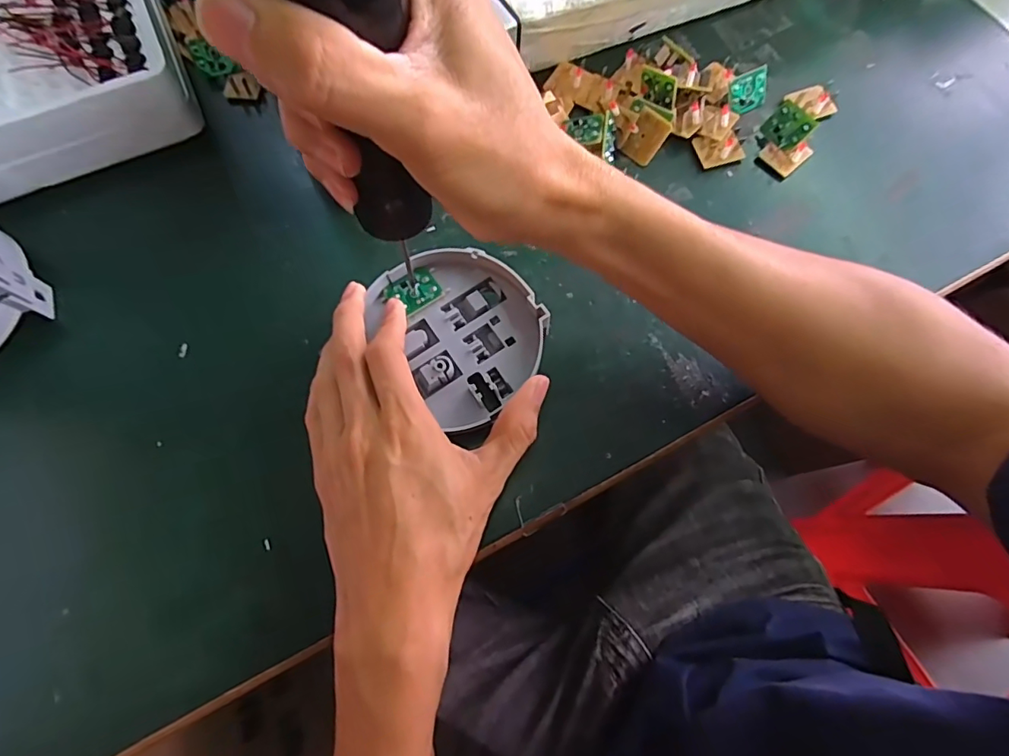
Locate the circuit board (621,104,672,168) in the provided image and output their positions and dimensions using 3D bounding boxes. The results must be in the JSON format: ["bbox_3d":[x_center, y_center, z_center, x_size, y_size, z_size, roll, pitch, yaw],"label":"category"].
[{"bbox_3d":[0.094,-0.160,0.339,0.023,0.031,0.008,37,32,9],"label":"circuit board"}]

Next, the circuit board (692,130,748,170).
[{"bbox_3d":[0.145,-0.155,0.344,0.029,0.007,0.024,-17,77,3],"label":"circuit board"}]

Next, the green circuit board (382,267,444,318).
[{"bbox_3d":[-0.053,-0.050,0.299,0.029,0.004,0.022,-33,75,-11],"label":"green circuit board"}]

